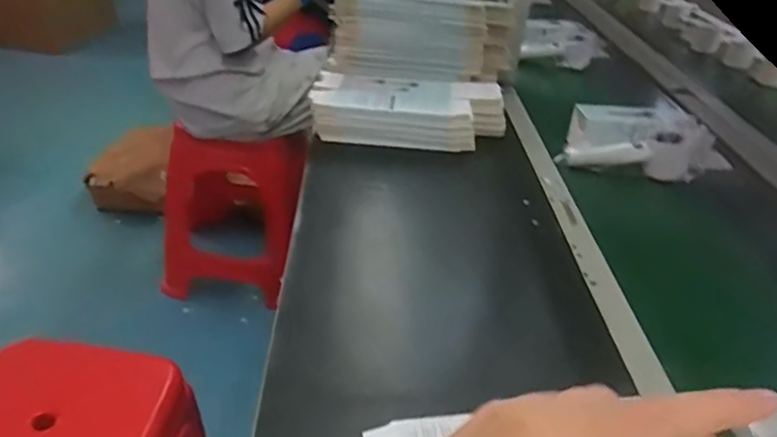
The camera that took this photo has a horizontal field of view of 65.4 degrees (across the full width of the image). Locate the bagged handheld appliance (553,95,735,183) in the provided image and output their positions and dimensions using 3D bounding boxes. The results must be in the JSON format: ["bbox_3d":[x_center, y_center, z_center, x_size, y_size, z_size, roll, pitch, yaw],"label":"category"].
[{"bbox_3d":[0.359,-0.121,0.867,0.207,0.067,0.134,10,33,8],"label":"bagged handheld appliance"}]

